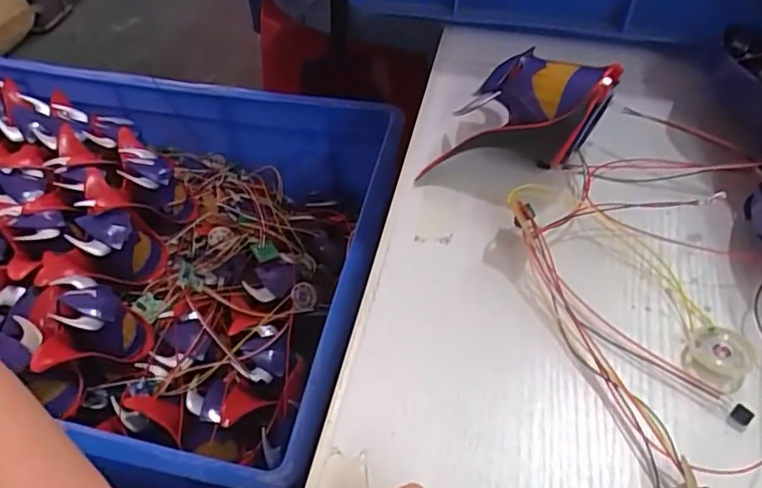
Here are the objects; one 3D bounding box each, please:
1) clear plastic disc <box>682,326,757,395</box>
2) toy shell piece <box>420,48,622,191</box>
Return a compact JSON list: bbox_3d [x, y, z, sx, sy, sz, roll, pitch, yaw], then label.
[{"bbox_3d":[0.150,0.049,0.268,0.026,0.009,0.030,34,57,27],"label":"clear plastic disc"},{"bbox_3d":[0.079,-0.074,0.343,0.092,0.061,0.064,14,50,13],"label":"toy shell piece"}]

